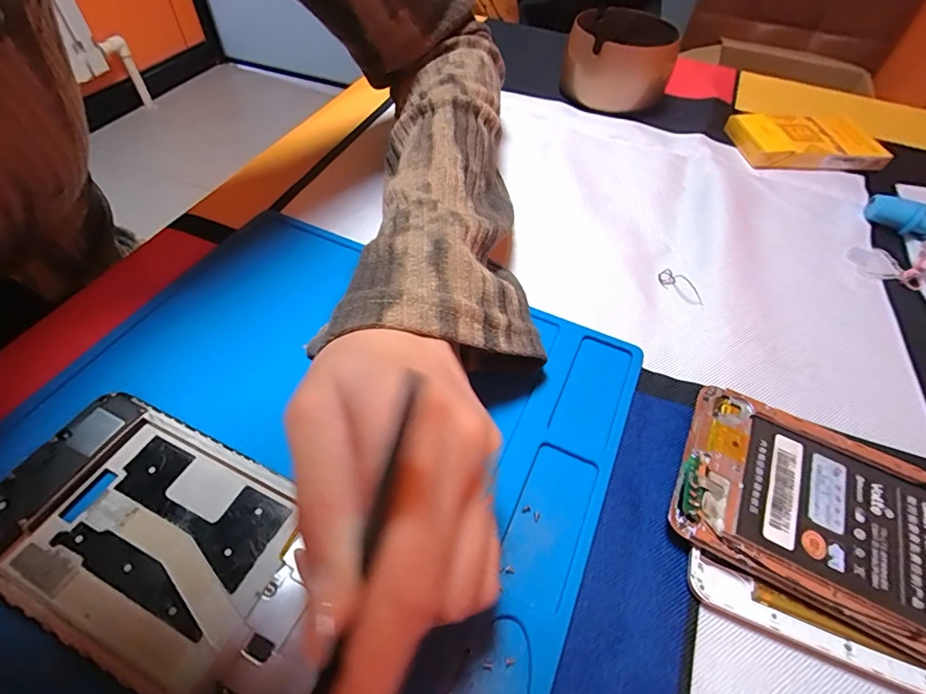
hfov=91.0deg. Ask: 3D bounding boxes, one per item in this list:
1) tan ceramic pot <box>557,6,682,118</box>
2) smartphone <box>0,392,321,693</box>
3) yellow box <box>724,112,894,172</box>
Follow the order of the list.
[{"bbox_3d":[0.129,-0.238,0.378,0.084,0.052,0.088,22,53,13],"label":"tan ceramic pot"},{"bbox_3d":[-0.097,0.068,0.155,0.134,0.007,0.068,21,54,14],"label":"smartphone"},{"bbox_3d":[0.261,-0.157,0.347,0.103,0.017,0.060,4,52,-1],"label":"yellow box"}]

